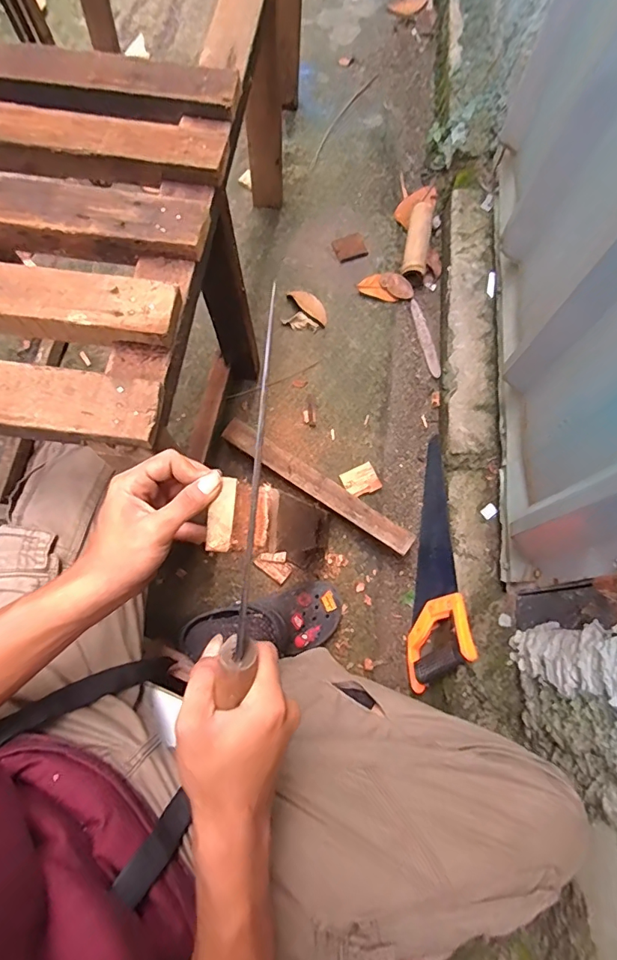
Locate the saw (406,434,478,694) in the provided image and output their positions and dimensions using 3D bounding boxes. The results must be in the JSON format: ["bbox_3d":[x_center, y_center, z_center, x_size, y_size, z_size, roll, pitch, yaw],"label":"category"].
[{"bbox_3d":[0.213,0.128,0.819,0.027,0.120,0.419,22,53,-28],"label":"saw"}]

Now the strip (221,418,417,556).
[{"bbox_3d":[0.014,0.008,0.799,0.365,0.013,0.044,32,75,8],"label":"strip"}]

